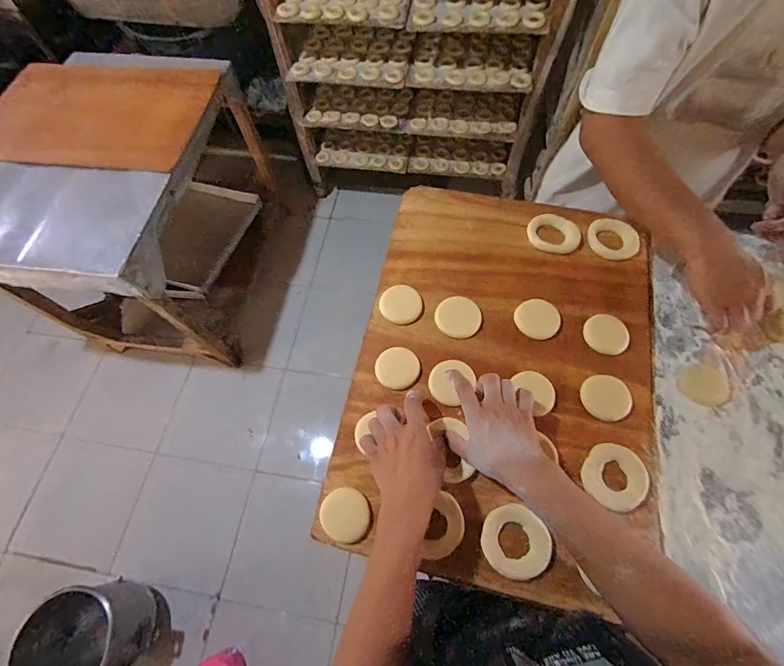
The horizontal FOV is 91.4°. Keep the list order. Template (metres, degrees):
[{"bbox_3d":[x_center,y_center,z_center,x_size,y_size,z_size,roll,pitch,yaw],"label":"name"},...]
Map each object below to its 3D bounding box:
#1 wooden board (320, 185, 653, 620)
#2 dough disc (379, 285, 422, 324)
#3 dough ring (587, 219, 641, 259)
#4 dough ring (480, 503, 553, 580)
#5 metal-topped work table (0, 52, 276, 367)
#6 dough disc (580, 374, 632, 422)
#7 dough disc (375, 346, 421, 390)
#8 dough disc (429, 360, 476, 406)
[{"bbox_3d":[0.175,0.033,0.580,0.433,0.027,0.603,11,67,8],"label":"wooden board"},{"bbox_3d":[0.014,-0.045,0.608,0.065,0.014,0.060,-1,66,3],"label":"dough disc"},{"bbox_3d":[0.367,-0.157,0.632,0.084,0.011,0.066,34,72,17],"label":"dough ring"},{"bbox_3d":[0.155,0.260,0.478,0.079,0.005,0.082,-1,66,3],"label":"dough ring"},{"bbox_3d":[-0.909,-0.439,1.424,0.686,0.704,0.891,8,66,7],"label":"metal-topped work table"},{"bbox_3d":[0.303,0.090,0.536,0.066,0.011,0.058,9,67,7],"label":"dough disc"},{"bbox_3d":[0.008,0.052,0.575,0.064,0.010,0.061,-1,66,3],"label":"dough disc"},{"bbox_3d":[0.086,0.069,0.561,0.057,0.011,0.067,40,74,18],"label":"dough disc"}]

